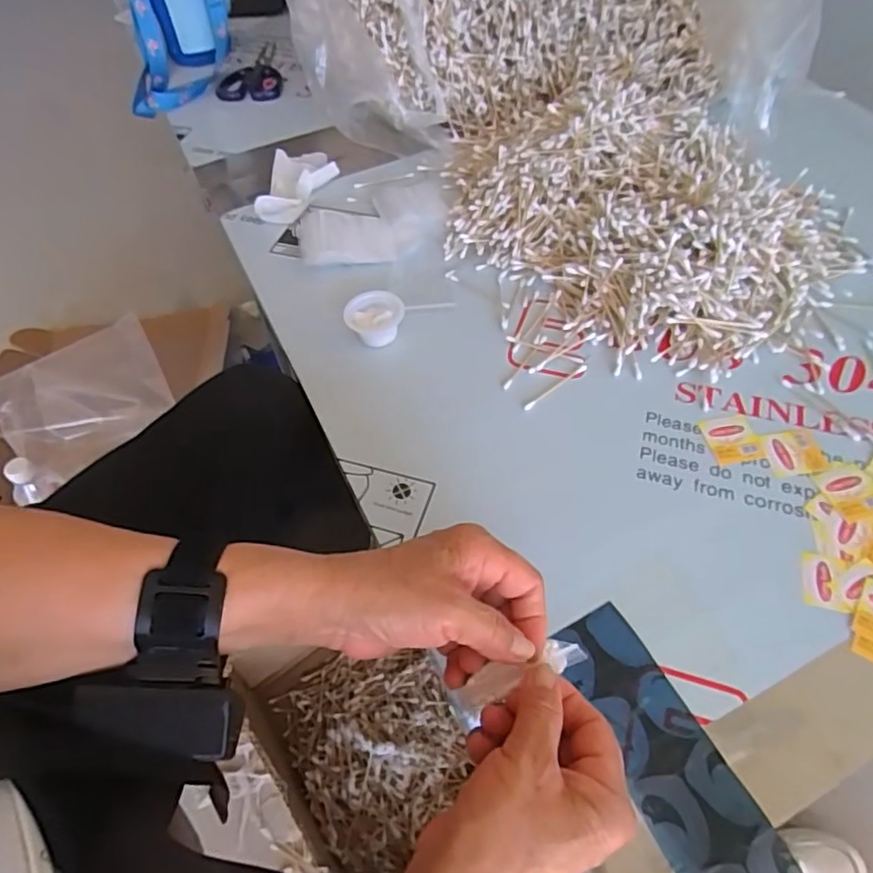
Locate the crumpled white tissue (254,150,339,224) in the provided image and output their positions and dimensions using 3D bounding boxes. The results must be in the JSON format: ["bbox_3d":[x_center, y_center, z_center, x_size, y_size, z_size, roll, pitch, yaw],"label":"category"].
[{"bbox_3d":[-0.160,-0.292,0.696,0.070,0.025,0.125,6,56,7],"label":"crumpled white tissue"}]

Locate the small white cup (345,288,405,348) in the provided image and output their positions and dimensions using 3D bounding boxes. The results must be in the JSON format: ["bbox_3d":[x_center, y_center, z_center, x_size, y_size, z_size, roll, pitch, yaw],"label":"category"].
[{"bbox_3d":[-0.057,-0.109,0.559,0.052,0.028,0.047,-2,55,2],"label":"small white cup"}]

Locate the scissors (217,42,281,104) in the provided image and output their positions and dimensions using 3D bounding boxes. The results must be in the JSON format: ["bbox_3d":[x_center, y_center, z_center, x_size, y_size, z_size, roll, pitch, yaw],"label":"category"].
[{"bbox_3d":[-0.276,-0.535,0.889,0.090,0.014,0.152,-9,55,-3],"label":"scissors"}]

